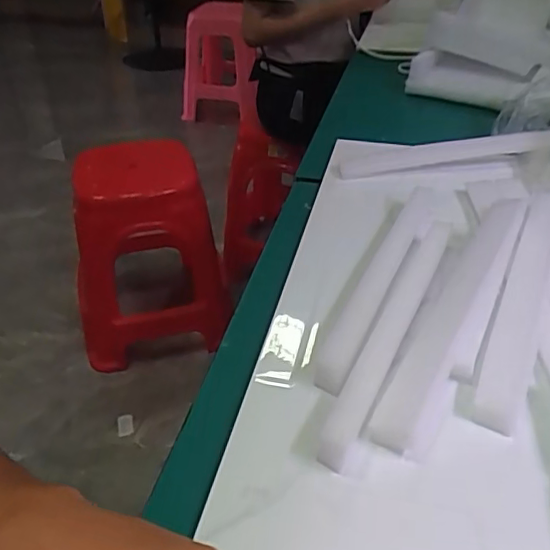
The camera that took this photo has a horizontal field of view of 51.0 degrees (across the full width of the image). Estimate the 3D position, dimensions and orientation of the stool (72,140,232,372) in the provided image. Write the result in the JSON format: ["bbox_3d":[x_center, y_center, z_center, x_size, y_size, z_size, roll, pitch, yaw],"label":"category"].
[{"bbox_3d":[-0.350,-0.084,1.530,0.380,0.530,0.361,-9,38,-12],"label":"stool"}]

